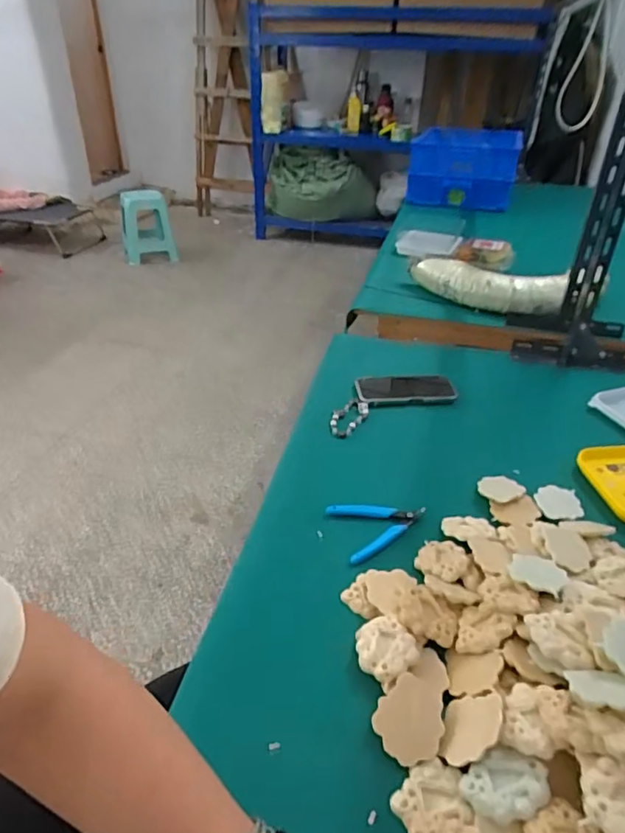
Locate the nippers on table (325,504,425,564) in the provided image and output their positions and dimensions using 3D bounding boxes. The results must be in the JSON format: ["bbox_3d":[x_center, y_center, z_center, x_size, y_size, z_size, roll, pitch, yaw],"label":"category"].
[{"bbox_3d":[0.089,0.134,0.677,0.119,0.007,0.091,-11,35,-16],"label":"nippers on table"}]

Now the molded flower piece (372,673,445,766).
[{"bbox_3d":[0.086,0.262,0.472,0.056,0.015,0.066,17,37,24],"label":"molded flower piece"}]

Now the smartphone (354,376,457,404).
[{"bbox_3d":[0.162,-0.050,0.948,0.166,0.010,0.081,0,33,0],"label":"smartphone"}]

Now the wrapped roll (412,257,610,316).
[{"bbox_3d":[0.443,-0.309,1.294,0.438,0.075,0.118,12,35,18],"label":"wrapped roll"}]

